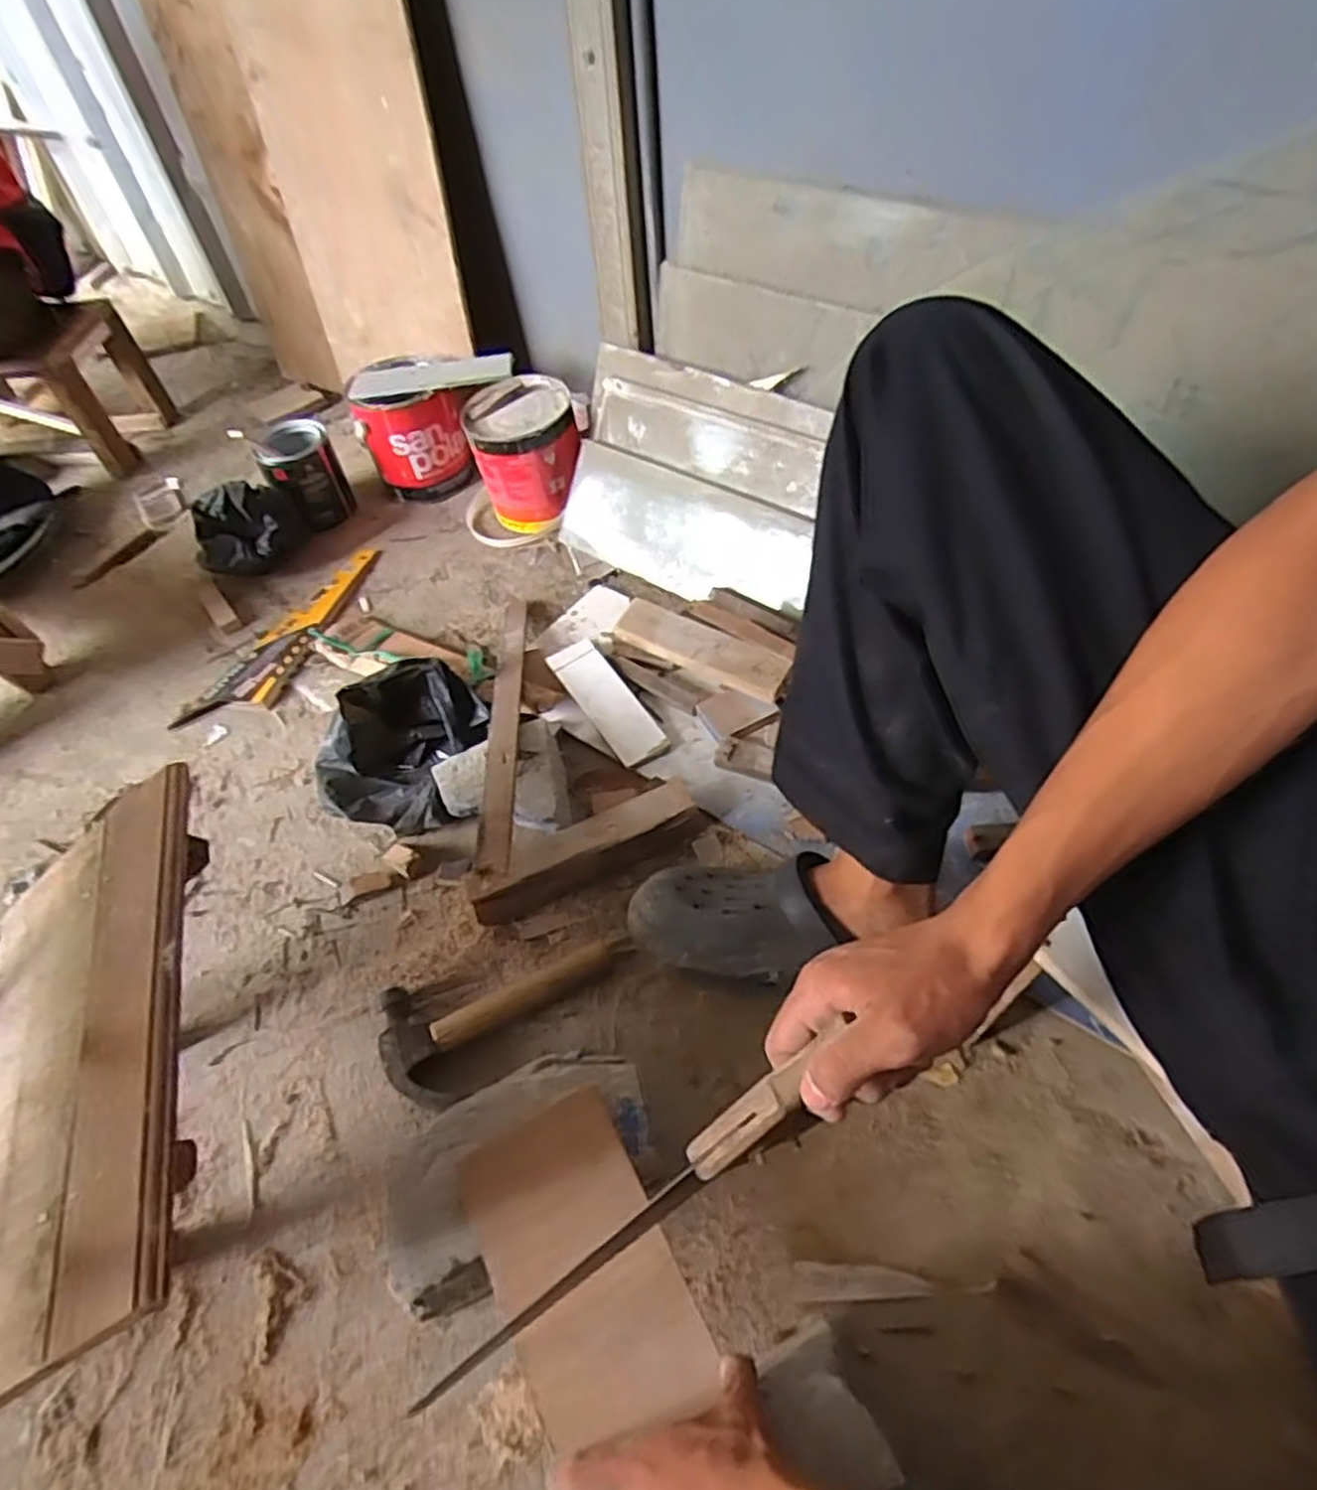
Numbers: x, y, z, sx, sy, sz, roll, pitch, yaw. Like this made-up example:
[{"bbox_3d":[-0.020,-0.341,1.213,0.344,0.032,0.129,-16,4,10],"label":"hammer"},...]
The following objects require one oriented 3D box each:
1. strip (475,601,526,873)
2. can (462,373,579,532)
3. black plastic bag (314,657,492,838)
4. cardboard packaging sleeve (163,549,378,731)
[{"bbox_3d":[-0.167,-0.042,0.842,0.030,0.017,0.495,-8,38,-1],"label":"strip"},{"bbox_3d":[-0.187,-0.412,1.111,0.144,0.170,0.140,-2,54,3],"label":"can"},{"bbox_3d":[-0.283,-0.002,0.843,0.159,0.101,0.181,9,55,11],"label":"black plastic bag"},{"bbox_3d":[-0.488,-0.153,1.030,0.103,0.016,0.351,17,57,16],"label":"cardboard packaging sleeve"}]

